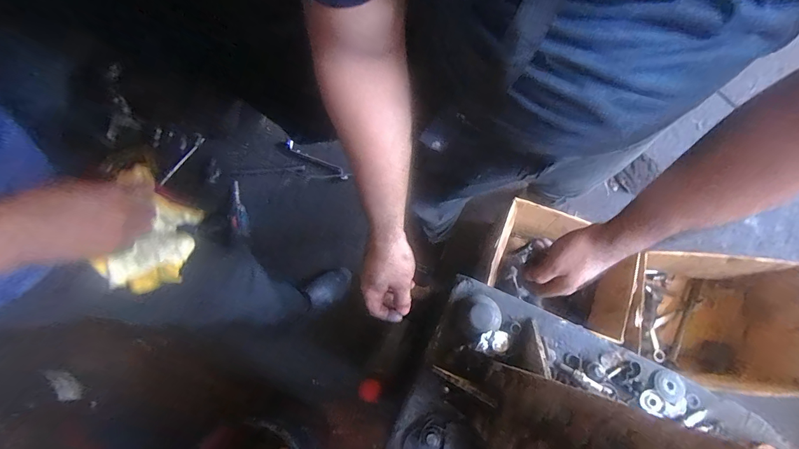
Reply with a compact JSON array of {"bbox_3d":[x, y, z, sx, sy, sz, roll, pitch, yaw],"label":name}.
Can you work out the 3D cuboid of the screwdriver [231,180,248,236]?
[{"bbox_3d":[-0.547,-0.060,1.251,0.046,0.045,0.196,-7,74,-1],"label":"screwdriver"}]

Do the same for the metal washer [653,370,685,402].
[{"bbox_3d":[0.440,0.263,0.592,0.045,0.017,0.045,0,74,1],"label":"metal washer"}]

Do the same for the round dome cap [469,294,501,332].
[{"bbox_3d":[0.146,0.151,0.615,0.052,0.024,0.059,20,75,7],"label":"round dome cap"}]

